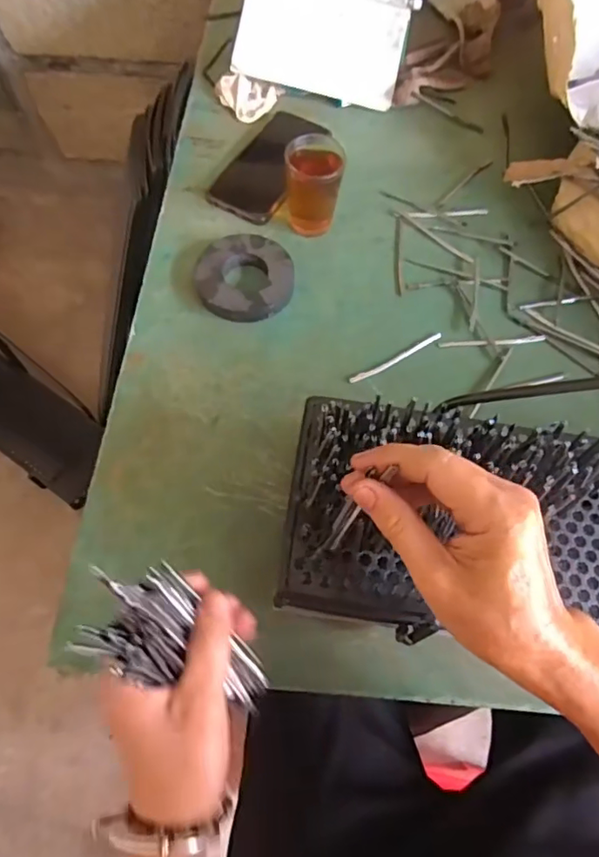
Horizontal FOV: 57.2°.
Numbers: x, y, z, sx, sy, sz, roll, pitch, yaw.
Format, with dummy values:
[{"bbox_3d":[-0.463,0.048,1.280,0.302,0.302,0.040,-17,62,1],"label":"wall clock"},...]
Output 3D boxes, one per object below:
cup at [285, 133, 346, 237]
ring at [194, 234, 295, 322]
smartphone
[{"bbox_3d":[0.014,-0.247,0.560,0.054,0.082,0.053,1,65,-1],"label":"cup"},{"bbox_3d":[-0.054,-0.150,0.546,0.095,0.019,0.098,1,65,-1],"label":"ring"},{"bbox_3d":[-0.037,-0.299,0.620,0.083,0.008,0.163,26,67,10],"label":"smartphone"}]

